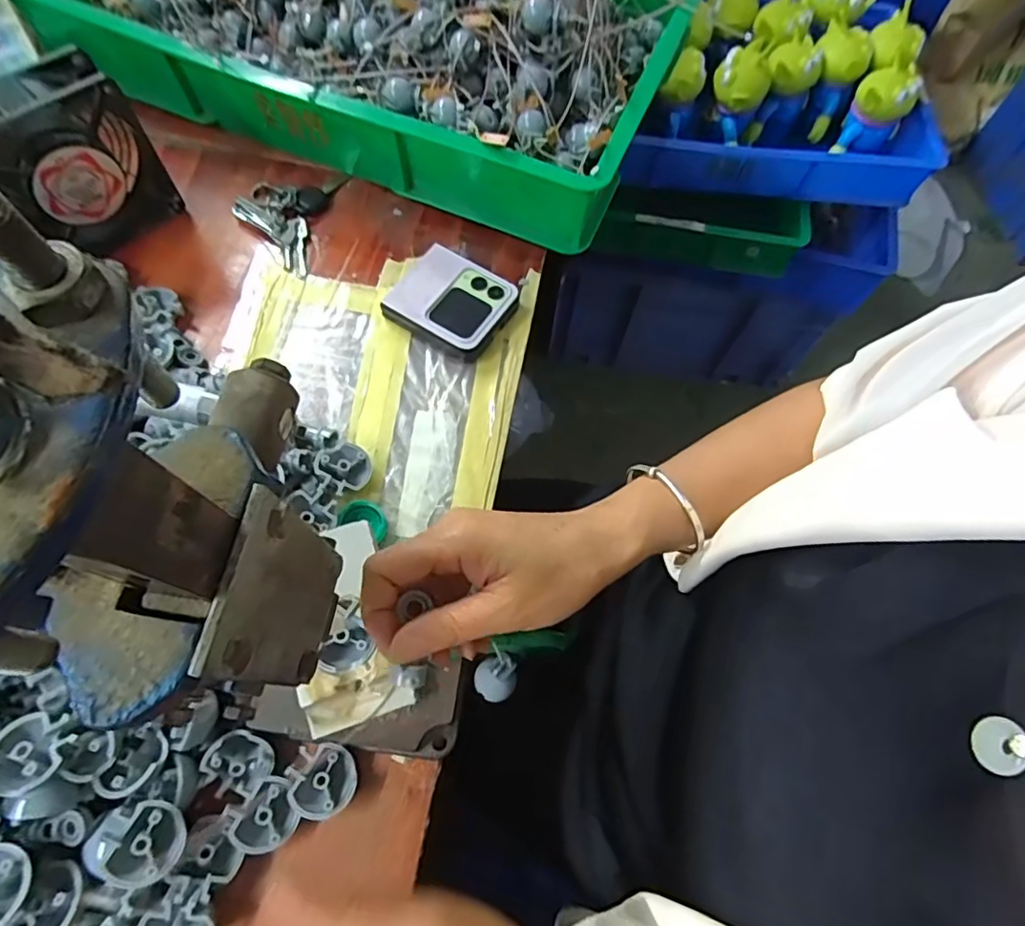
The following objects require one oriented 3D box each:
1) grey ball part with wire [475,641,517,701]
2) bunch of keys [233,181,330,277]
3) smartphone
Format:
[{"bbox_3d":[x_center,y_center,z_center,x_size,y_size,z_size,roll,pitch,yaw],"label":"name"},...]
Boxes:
[{"bbox_3d":[-0.009,0.123,0.325,0.023,0.020,0.025,1,67,-1],"label":"grey ball part with wire"},{"bbox_3d":[-0.202,-0.206,0.482,0.071,0.016,0.090,7,67,1],"label":"bunch of keys"},{"bbox_3d":[-0.049,-0.128,0.453,0.087,0.021,0.077,33,70,12],"label":"smartphone"}]

